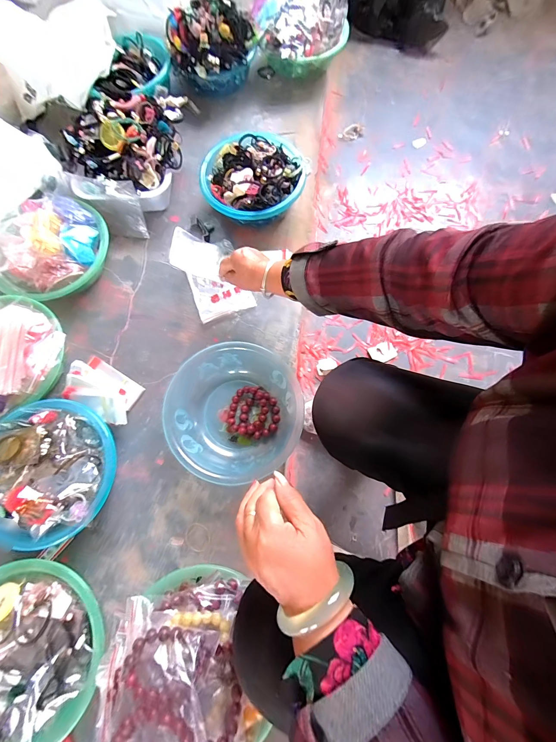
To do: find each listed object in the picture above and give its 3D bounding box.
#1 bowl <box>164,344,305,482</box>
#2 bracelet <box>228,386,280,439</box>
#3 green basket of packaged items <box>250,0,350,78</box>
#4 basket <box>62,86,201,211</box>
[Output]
[{"bbox_3d":[-0.068,0.076,0.537,0.212,0.069,0.230,0,74,0],"label":"bowl"},{"bbox_3d":[-0.045,0.079,0.558,0.094,0.028,0.088,15,75,4],"label":"bracelet"},{"bbox_3d":[0.055,-0.868,0.771,0.243,0.121,0.191,-6,75,0],"label":"green basket of packaged items"},{"bbox_3d":[-0.333,-0.495,0.666,0.237,0.132,0.284,14,76,5],"label":"basket"}]

